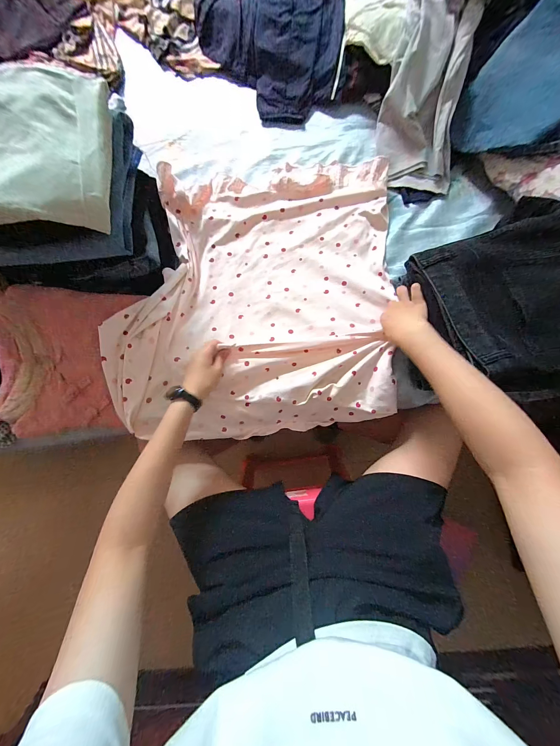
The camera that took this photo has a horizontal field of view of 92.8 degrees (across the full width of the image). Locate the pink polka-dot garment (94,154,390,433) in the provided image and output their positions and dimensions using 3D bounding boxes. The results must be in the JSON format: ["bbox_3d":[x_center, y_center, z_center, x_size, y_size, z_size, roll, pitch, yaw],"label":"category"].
[{"bbox_3d":[-0.037,-0.165,0.528,0.498,0.097,0.558,0,81,1],"label":"pink polka-dot garment"}]

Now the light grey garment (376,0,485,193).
[{"bbox_3d":[0.294,-0.581,0.546,0.153,0.052,0.376,4,101,1],"label":"light grey garment"}]

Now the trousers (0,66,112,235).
[{"bbox_3d":[-0.379,-0.305,0.357,0.266,0.074,0.230,-7,81,-1],"label":"trousers"}]

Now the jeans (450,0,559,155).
[{"bbox_3d":[0.467,-0.513,0.469,0.232,0.042,0.239,53,122,29],"label":"jeans"}]

